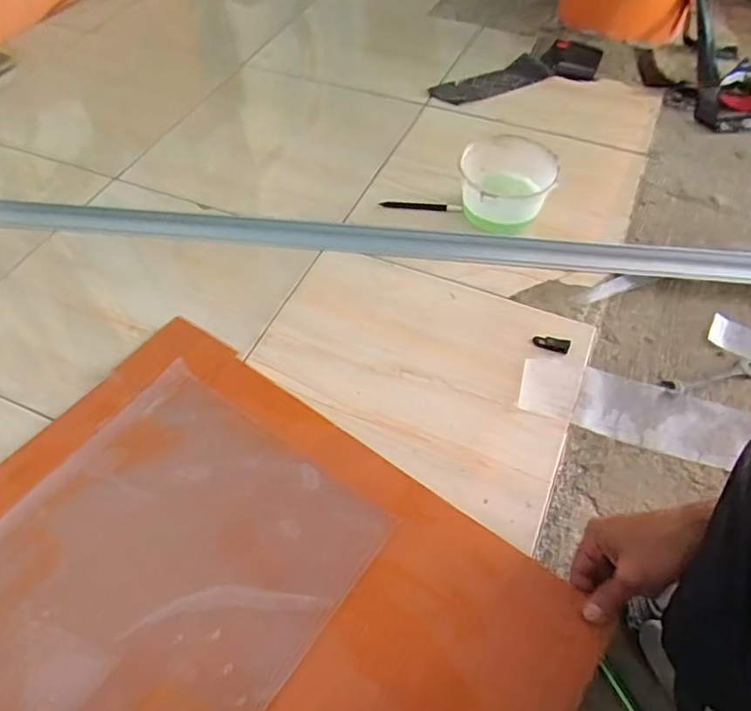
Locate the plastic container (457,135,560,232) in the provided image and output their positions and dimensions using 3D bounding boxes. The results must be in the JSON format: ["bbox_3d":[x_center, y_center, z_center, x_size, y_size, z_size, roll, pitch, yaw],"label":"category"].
[{"bbox_3d":[0.196,-0.255,0.857,0.134,0.089,0.155,2,54,3],"label":"plastic container"}]

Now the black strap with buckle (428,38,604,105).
[{"bbox_3d":[0.278,-0.556,1.110,0.364,0.033,0.113,-17,56,-11],"label":"black strap with buckle"}]

